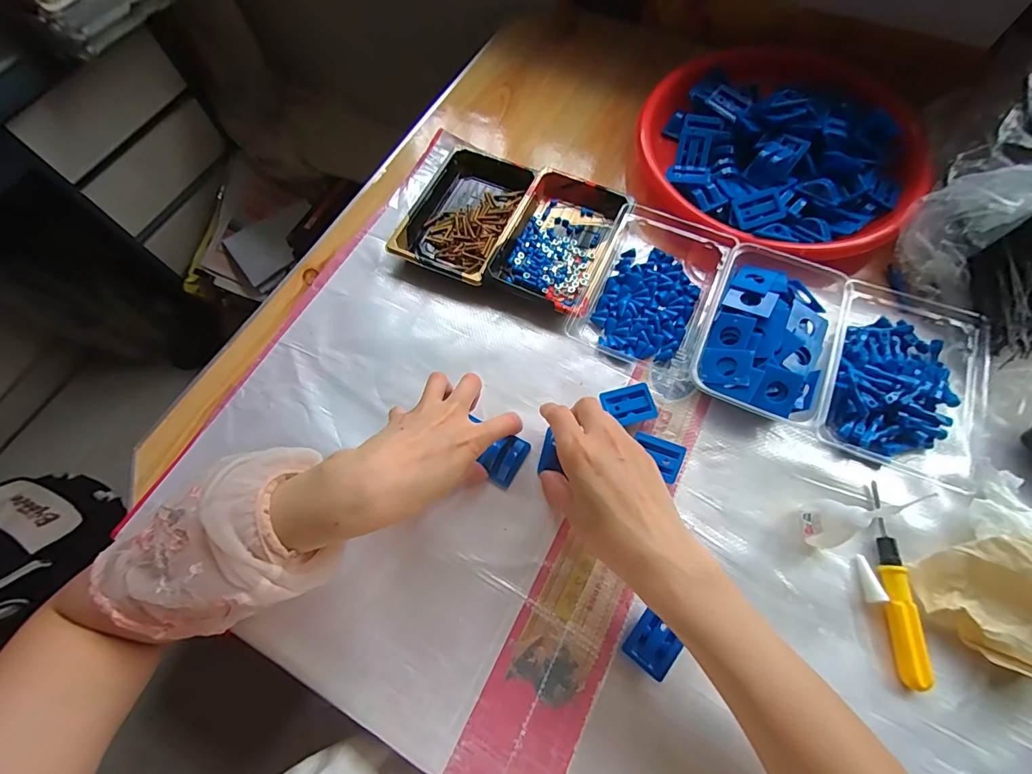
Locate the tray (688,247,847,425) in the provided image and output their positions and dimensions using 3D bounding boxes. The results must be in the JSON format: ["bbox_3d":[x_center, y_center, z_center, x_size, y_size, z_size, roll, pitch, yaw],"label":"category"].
[{"bbox_3d":[0.229,-0.049,0.411,0.107,0.035,0.164,23,70,11],"label":"tray"}]

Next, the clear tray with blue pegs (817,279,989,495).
[{"bbox_3d":[0.343,-0.016,0.398,0.129,0.031,0.183,22,70,10],"label":"clear tray with blue pegs"}]

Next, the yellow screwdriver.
[{"bbox_3d":[0.287,0.145,0.341,0.018,0.016,0.141,5,68,4],"label":"yellow screwdriver"}]

